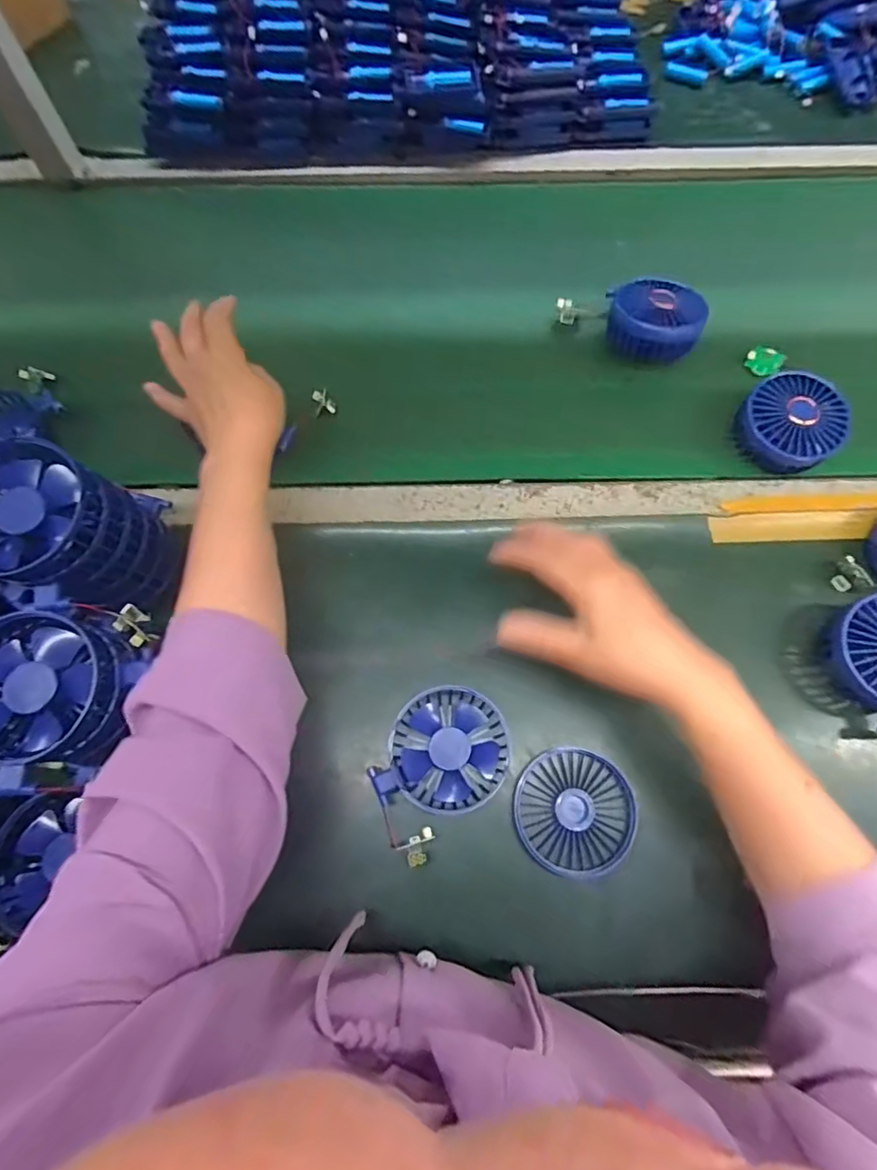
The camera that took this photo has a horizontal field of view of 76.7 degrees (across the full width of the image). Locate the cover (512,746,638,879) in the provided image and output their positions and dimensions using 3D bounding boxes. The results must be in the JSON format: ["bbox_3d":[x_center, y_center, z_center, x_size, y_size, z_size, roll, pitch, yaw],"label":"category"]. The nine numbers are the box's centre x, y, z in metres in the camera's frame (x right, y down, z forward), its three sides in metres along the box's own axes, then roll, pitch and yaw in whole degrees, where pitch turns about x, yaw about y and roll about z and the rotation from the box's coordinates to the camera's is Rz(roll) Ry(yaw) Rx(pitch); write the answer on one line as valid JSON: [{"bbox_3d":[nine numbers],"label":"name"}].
[{"bbox_3d":[0.103,0.171,0.419,0.088,0.007,0.087,19,72,8],"label":"cover"}]

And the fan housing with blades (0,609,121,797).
[{"bbox_3d":[-0.258,0.068,0.349,0.089,0.038,0.100,25,73,10],"label":"fan housing with blades"}]

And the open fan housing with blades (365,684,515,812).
[{"bbox_3d":[0.007,0.130,0.426,0.087,0.033,0.099,26,73,11],"label":"open fan housing with blades"}]

